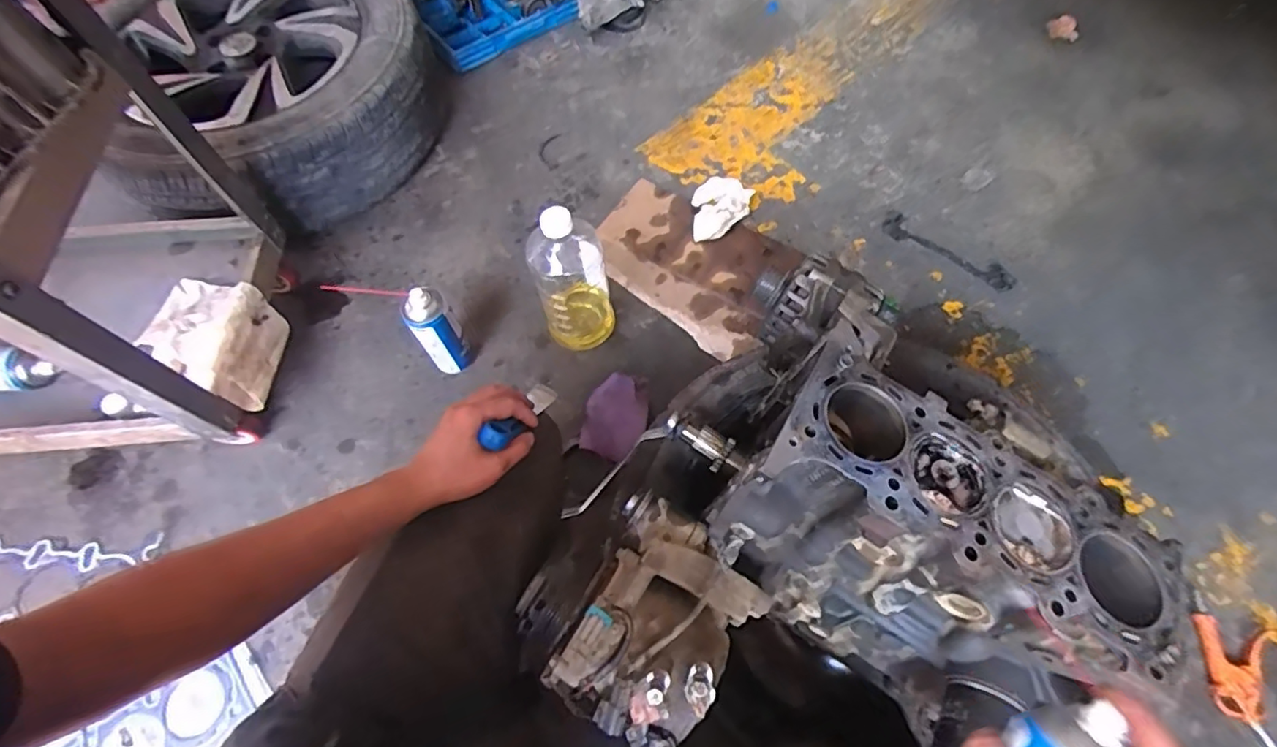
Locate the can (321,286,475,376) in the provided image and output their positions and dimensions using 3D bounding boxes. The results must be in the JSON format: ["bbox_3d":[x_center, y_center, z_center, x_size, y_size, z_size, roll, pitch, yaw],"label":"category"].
[{"bbox_3d":[-0.341,-0.073,0.893,0.141,0.187,0.070,16,66,8],"label":"can"}]

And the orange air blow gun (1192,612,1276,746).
[{"bbox_3d":[0.772,0.412,0.728,0.102,0.022,0.187,9,65,5],"label":"orange air blow gun"}]

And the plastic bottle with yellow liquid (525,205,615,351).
[{"bbox_3d":[-0.099,-0.139,0.872,0.107,0.262,0.102,0,65,1],"label":"plastic bottle with yellow liquid"}]

